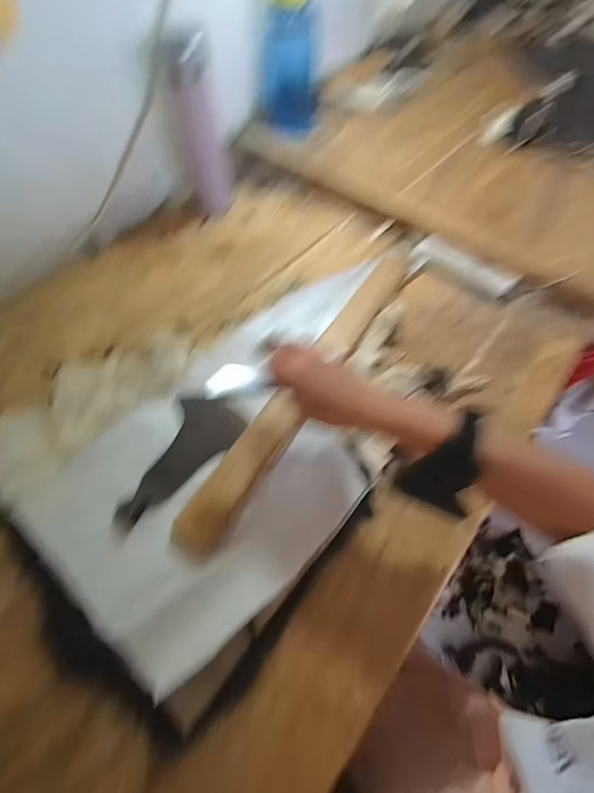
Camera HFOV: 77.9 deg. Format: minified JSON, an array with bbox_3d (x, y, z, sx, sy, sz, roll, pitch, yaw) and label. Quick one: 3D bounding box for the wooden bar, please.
[{"bbox_3d":[0.024,-0.033,0.464,0.049,0.012,0.496,29,62,15],"label":"wooden bar"}]

